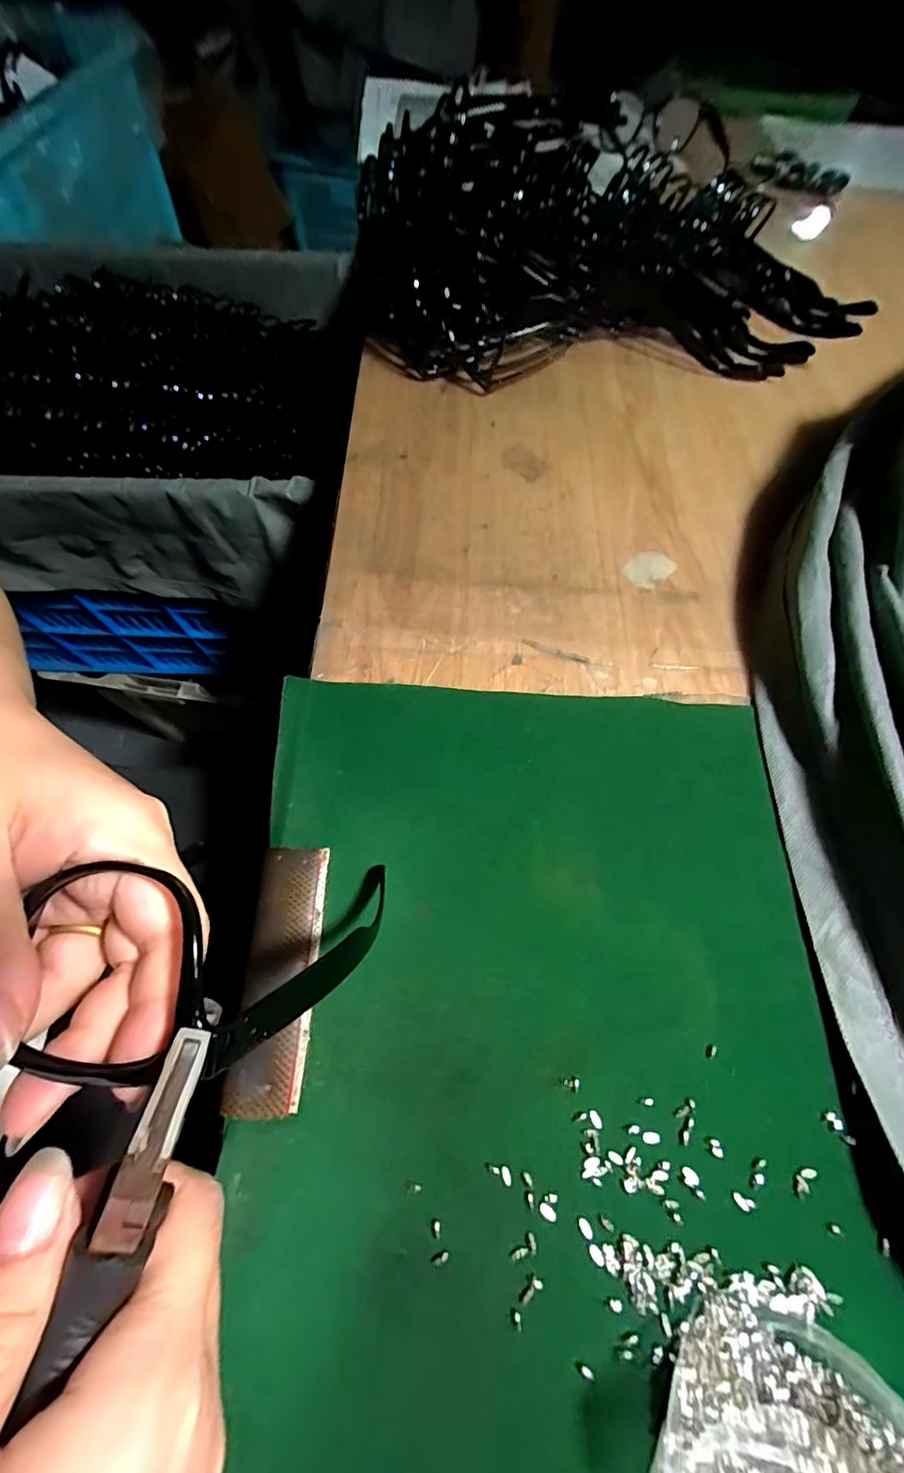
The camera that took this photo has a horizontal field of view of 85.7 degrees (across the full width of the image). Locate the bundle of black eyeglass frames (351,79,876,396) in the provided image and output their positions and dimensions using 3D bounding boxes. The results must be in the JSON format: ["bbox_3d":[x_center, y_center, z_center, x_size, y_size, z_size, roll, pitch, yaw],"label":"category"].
[{"bbox_3d":[0.147,-0.443,0.429,0.442,0.120,0.224,-6,66,-4],"label":"bundle of black eyeglass frames"}]

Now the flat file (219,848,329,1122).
[{"bbox_3d":[-0.085,0.116,0.243,0.034,0.005,0.117,2,66,-1],"label":"flat file"}]

